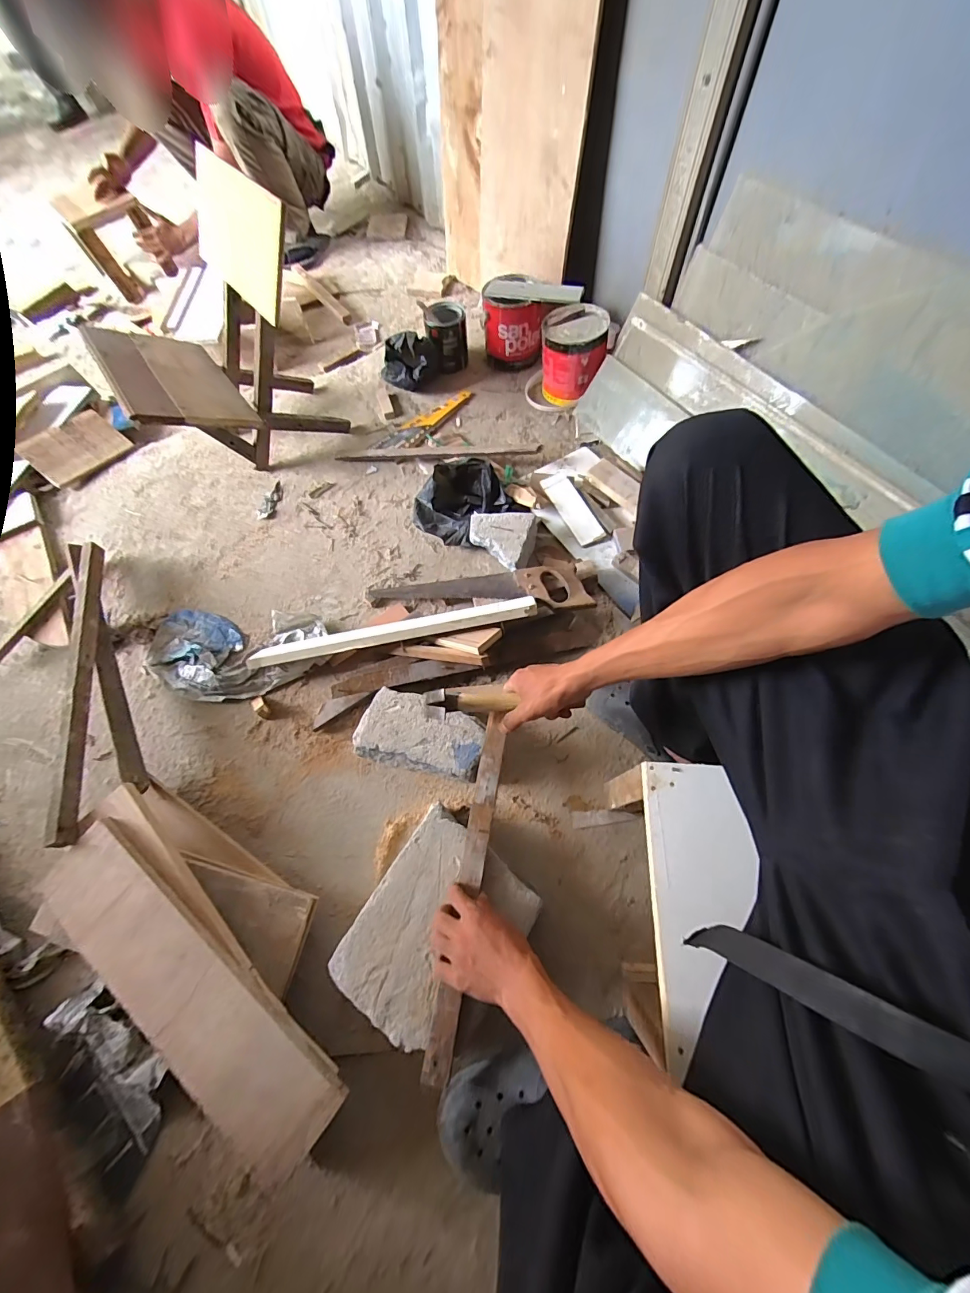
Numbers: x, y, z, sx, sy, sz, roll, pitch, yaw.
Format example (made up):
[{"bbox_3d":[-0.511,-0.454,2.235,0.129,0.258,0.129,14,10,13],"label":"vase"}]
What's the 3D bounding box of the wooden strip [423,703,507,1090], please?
[{"bbox_3d":[-0.017,0.298,0.586,0.032,0.020,0.431,8,65,7],"label":"wooden strip"}]

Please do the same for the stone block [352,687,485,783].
[{"bbox_3d":[-0.100,0.148,0.725,0.205,0.074,0.113,14,65,10],"label":"stone block"}]

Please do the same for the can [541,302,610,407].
[{"bbox_3d":[0.210,-0.695,1.067,0.149,0.164,0.128,3,64,5],"label":"can"}]

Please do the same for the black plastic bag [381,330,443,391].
[{"bbox_3d":[-0.197,-0.715,1.124,0.149,0.128,0.105,6,64,6],"label":"black plastic bag"}]

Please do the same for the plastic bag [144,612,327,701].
[{"bbox_3d":[-0.477,0.011,0.825,0.351,0.054,0.180,4,64,5],"label":"plastic bag"}]

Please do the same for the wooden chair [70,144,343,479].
[{"bbox_3d":[-0.565,-0.606,0.911,0.377,0.455,0.317,-36,67,-14],"label":"wooden chair"}]

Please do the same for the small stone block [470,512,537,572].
[{"bbox_3d":[0.034,-0.219,0.877,0.130,0.045,0.139,10,65,8],"label":"small stone block"}]

